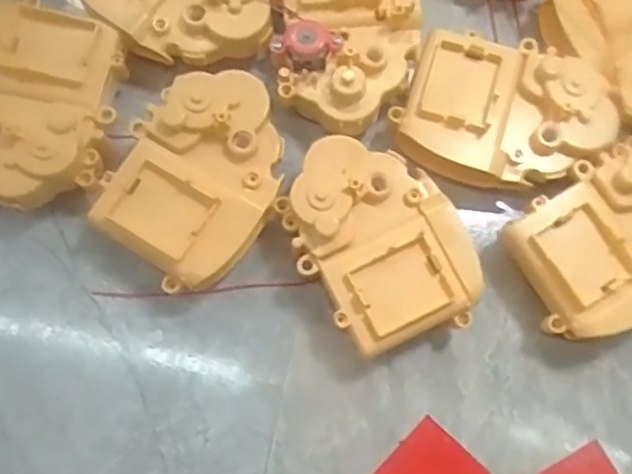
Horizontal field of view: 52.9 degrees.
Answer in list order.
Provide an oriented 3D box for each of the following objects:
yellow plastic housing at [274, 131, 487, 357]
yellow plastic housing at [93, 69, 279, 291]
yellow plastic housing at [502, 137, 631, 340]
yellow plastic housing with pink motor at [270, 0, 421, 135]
[{"bbox_3d":[0.029,0.003,0.299,0.073,0.038,0.102,-32,79,-8],"label":"yellow plastic housing"},{"bbox_3d":[-0.053,-0.026,0.302,0.074,0.038,0.094,41,79,8],"label":"yellow plastic housing"},{"bbox_3d":[0.143,0.001,0.304,0.102,0.036,0.073,-29,79,-8],"label":"yellow plastic housing"},{"bbox_3d":[0.016,-0.101,0.324,0.076,0.039,0.101,-3,77,-2],"label":"yellow plastic housing with pink motor"}]

